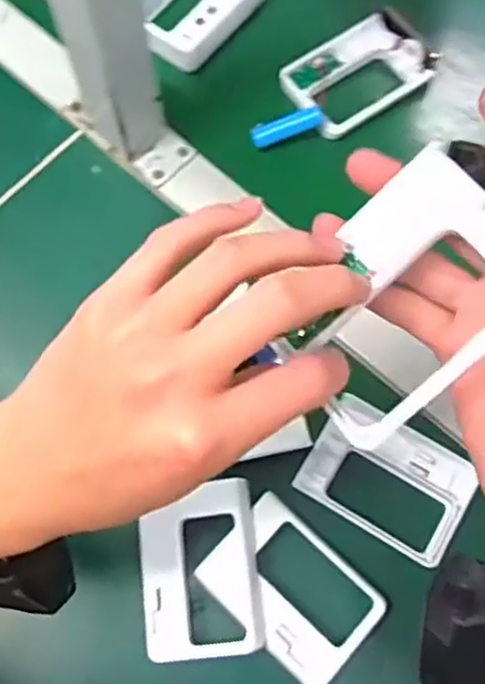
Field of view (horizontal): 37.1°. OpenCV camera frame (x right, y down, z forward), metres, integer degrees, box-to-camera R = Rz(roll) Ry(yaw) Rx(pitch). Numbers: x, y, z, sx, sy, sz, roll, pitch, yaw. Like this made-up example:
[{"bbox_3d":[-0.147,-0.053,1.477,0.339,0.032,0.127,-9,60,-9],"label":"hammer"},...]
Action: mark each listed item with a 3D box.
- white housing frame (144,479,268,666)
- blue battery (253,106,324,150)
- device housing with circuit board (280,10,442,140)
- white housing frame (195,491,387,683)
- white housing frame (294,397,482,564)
[{"bbox_3d":[-0.024,0.128,0.403,0.065,0.017,0.092,-6,71,-3],"label":"white housing frame"},{"bbox_3d":[0.033,-0.151,0.508,0.052,0.014,0.016,-22,72,-8],"label":"blue battery"},{"bbox_3d":[0.085,-0.198,0.526,0.102,0.021,0.074,-35,74,-12],"label":"device housing with circuit board"},{"bbox_3d":[0.028,0.138,0.403,0.093,0.011,0.066,42,75,13],"label":"white housing frame"},{"bbox_3d":[0.087,0.081,0.432,0.097,0.011,0.069,30,73,10],"label":"white housing frame"}]

